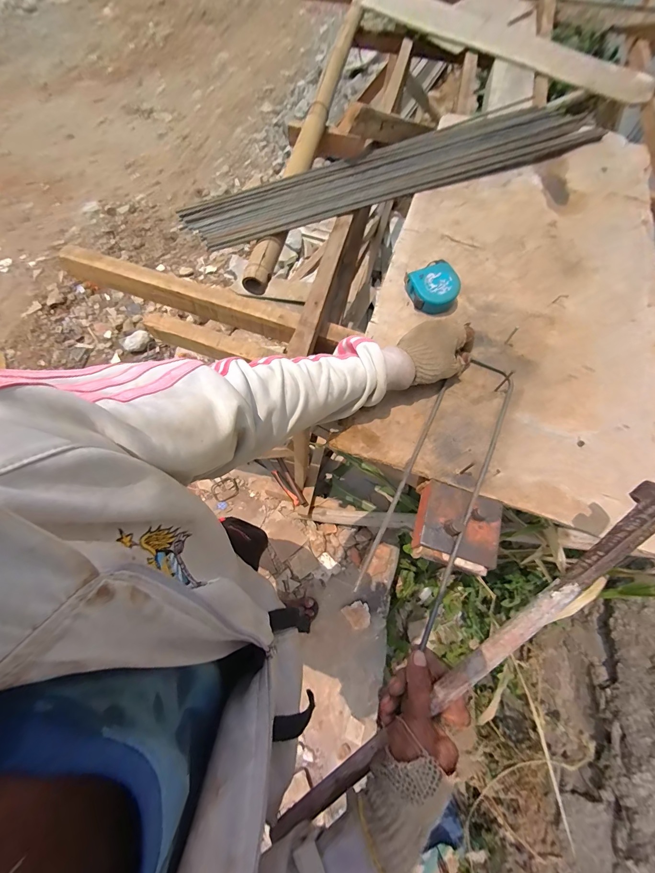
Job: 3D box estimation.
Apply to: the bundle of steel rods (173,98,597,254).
[{"bbox_3d":[0.187,-0.633,0.783,1.017,0.012,0.204,-24,69,-11],"label":"bundle of steel rods"}]

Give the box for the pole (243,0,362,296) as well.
[{"bbox_3d":[0.003,-1.028,0.990,0.066,0.072,1.636,10,67,3],"label":"pole"}]

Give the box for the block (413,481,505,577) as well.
[{"bbox_3d":[0.172,0.120,0.452,0.107,0.052,0.101,18,67,7],"label":"block"}]

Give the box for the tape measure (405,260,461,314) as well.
[{"bbox_3d":[0.184,-0.258,0.589,0.076,0.044,0.079,-15,68,-8],"label":"tape measure"}]

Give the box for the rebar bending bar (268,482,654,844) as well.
[{"bbox_3d":[0.141,0.231,0.339,0.555,0.027,0.023,-46,73,7],"label":"rebar bending bar"}]

